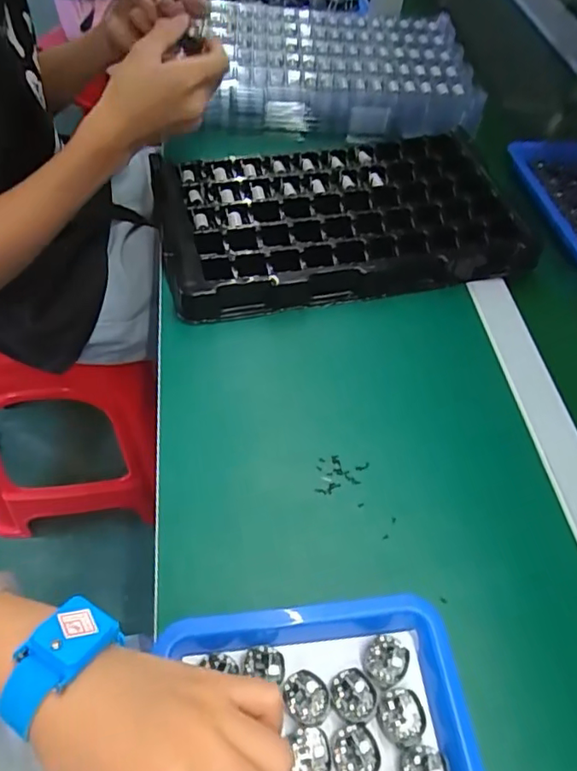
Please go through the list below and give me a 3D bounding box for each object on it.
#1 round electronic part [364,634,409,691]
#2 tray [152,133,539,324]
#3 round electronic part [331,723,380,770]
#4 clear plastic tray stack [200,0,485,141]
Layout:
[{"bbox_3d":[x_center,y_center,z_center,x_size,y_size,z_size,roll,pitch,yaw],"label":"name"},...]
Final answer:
[{"bbox_3d":[0.058,0.166,0.336,0.024,0.004,0.030,29,59,16],"label":"round electronic part"},{"bbox_3d":[0.051,-0.173,0.574,0.353,0.029,0.208,-9,57,-9],"label":"tray"},{"bbox_3d":[0.037,0.202,0.306,0.025,0.004,0.027,-11,57,-10],"label":"round electronic part"},{"bbox_3d":[0.066,-0.403,0.723,0.325,0.069,0.231,2,56,-2],"label":"clear plastic tray stack"}]

